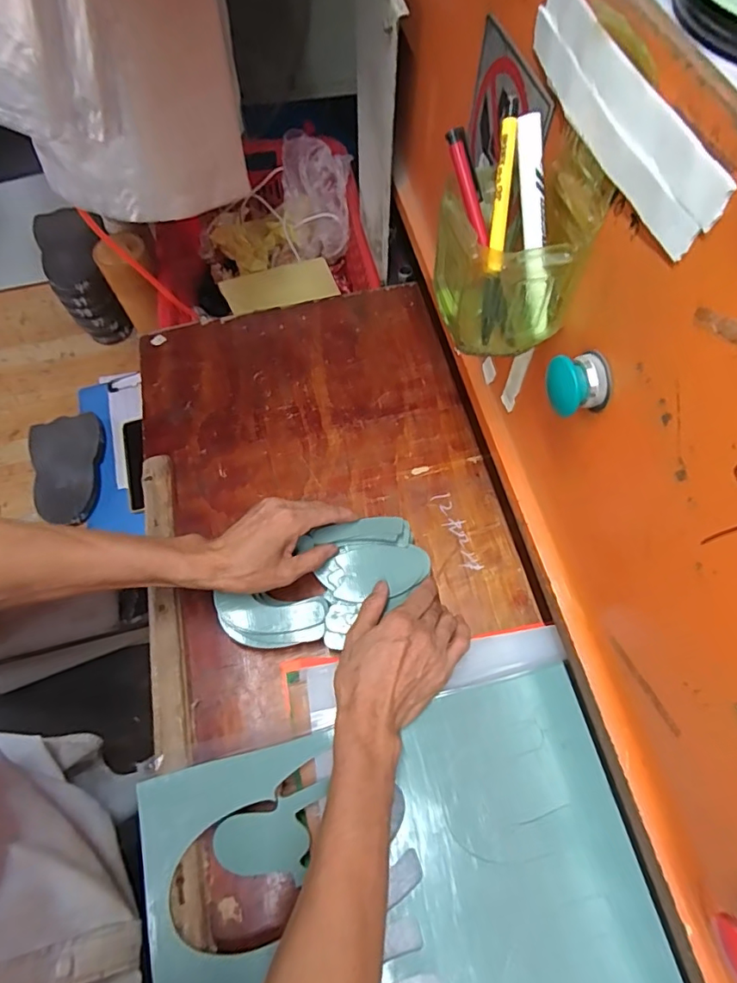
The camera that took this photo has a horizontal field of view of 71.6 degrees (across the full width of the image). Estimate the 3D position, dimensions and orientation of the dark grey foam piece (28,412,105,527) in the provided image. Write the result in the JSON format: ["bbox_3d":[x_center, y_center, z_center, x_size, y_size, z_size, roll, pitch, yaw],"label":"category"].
[{"bbox_3d":[-0.482,-0.034,0.829,0.116,0.028,0.198,-20,67,-6],"label":"dark grey foam piece"}]

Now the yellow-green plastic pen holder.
[{"bbox_3d":[0.096,-0.149,0.327,0.089,0.098,0.082,-1,67,2],"label":"yellow-green plastic pen holder"}]

